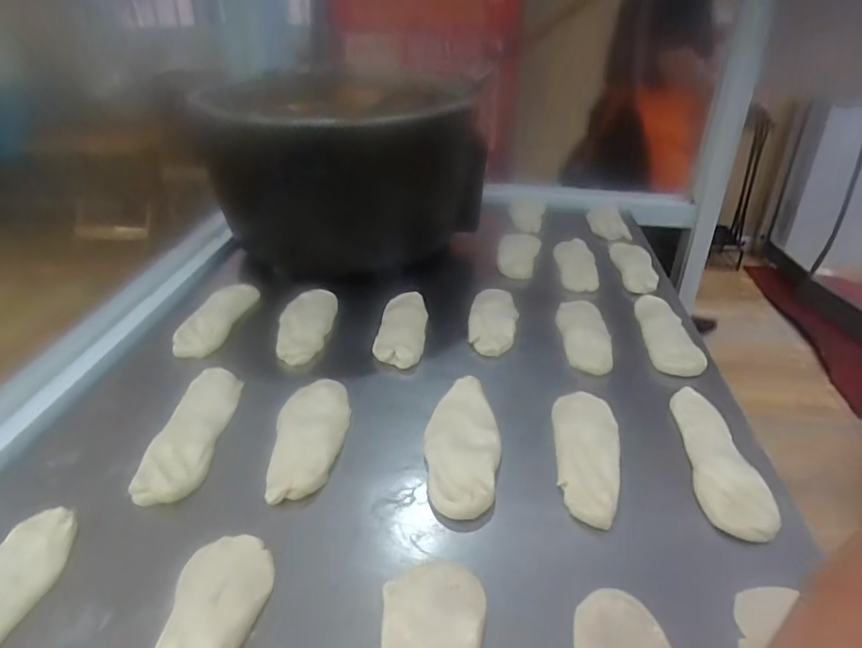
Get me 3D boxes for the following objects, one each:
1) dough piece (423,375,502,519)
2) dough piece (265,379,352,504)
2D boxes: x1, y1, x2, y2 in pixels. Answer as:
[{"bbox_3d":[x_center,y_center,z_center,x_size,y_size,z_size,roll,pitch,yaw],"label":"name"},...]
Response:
[{"bbox_3d":[0.031,0.106,0.551,0.069,0.039,0.170,5,31,7],"label":"dough piece"},{"bbox_3d":[-0.116,0.105,0.559,0.068,0.031,0.140,1,31,-1],"label":"dough piece"}]

